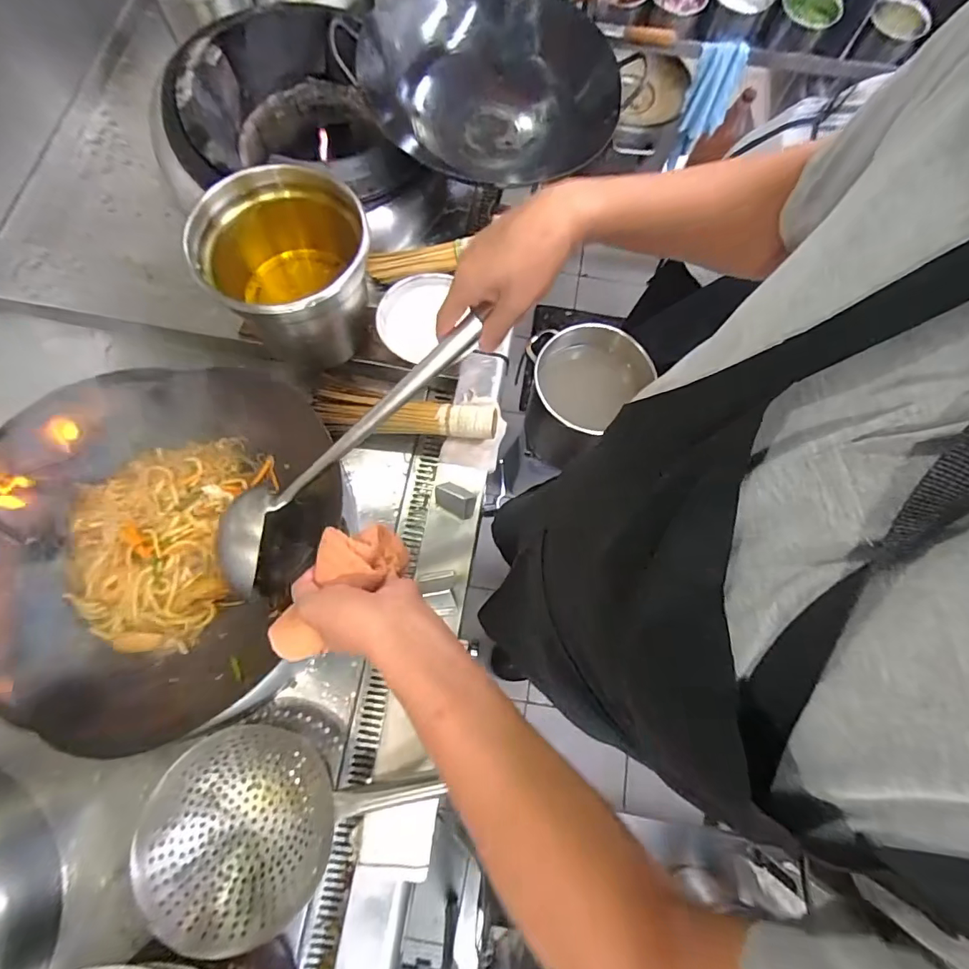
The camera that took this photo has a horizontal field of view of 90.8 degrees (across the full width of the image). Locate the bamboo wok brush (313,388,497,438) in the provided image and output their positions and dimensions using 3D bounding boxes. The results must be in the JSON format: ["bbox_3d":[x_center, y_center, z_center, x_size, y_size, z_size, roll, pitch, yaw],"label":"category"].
[{"bbox_3d":[-0.123,-0.113,0.771,0.294,0.043,0.077,7,74,1],"label":"bamboo wok brush"}]

